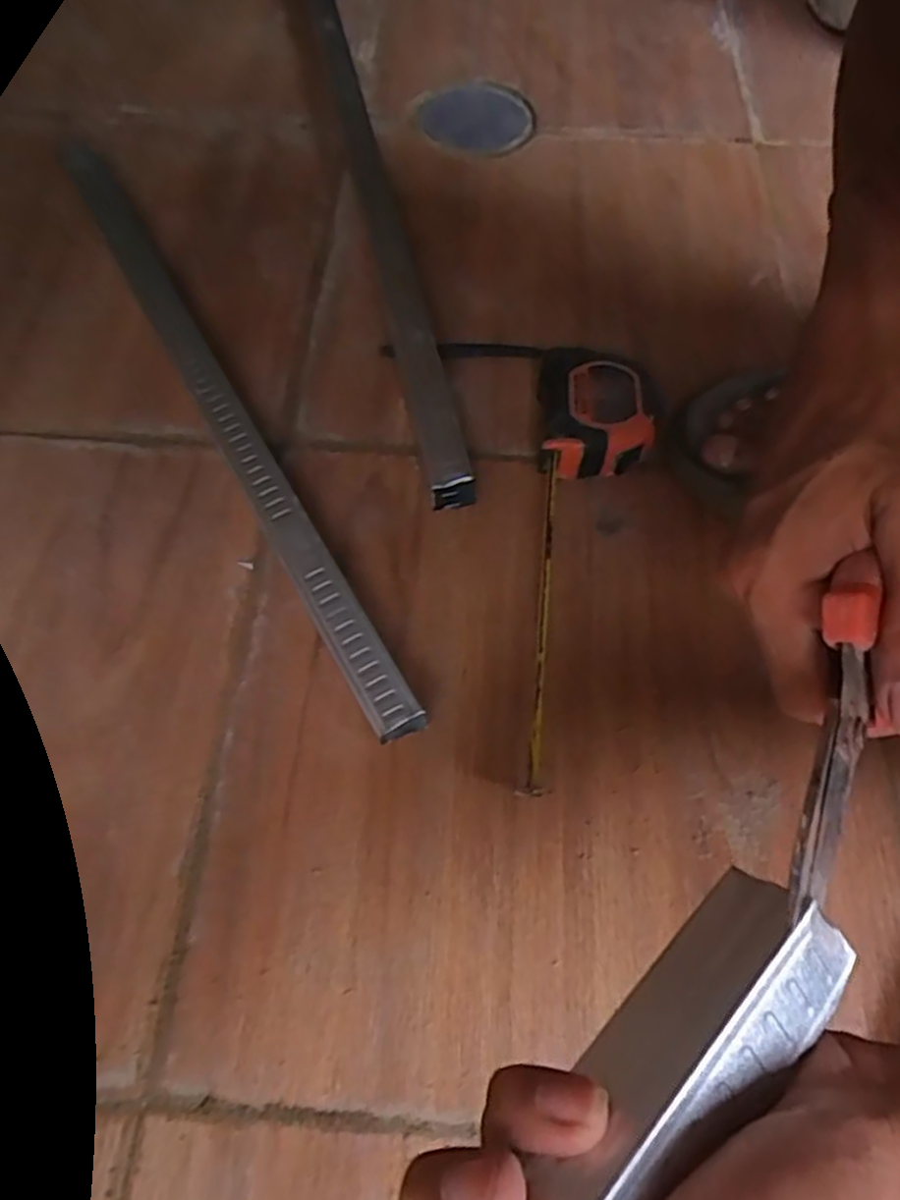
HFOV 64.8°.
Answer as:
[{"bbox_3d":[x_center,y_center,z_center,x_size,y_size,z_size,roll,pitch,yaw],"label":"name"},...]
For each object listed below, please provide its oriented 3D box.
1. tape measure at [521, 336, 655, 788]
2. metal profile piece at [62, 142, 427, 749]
[{"bbox_3d":[0.090,-0.030,0.446,0.075,0.052,0.296,5,64,0],"label":"tape measure"},{"bbox_3d":[-0.175,-0.158,0.513,0.030,0.033,0.595,-26,68,-15],"label":"metal profile piece"}]

